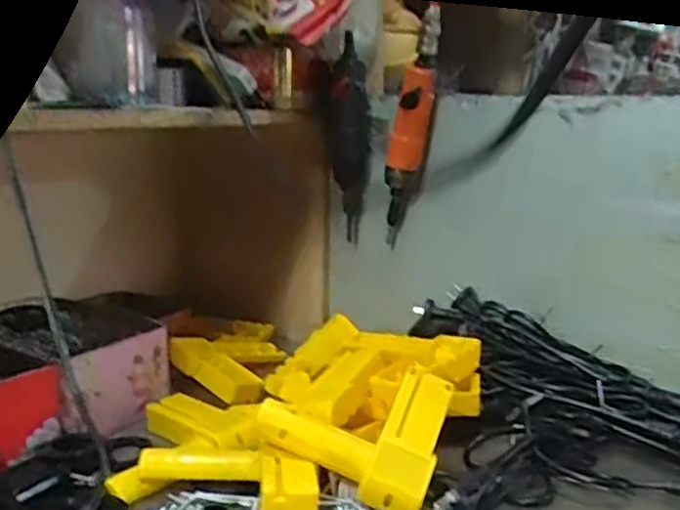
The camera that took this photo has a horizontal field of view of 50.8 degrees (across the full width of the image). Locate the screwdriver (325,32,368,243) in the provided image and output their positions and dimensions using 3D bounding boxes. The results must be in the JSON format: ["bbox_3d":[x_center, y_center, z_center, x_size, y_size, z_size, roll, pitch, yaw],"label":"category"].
[{"bbox_3d":[0.010,-0.139,0.865,0.049,0.225,0.037,2,14,4],"label":"screwdriver"}]

